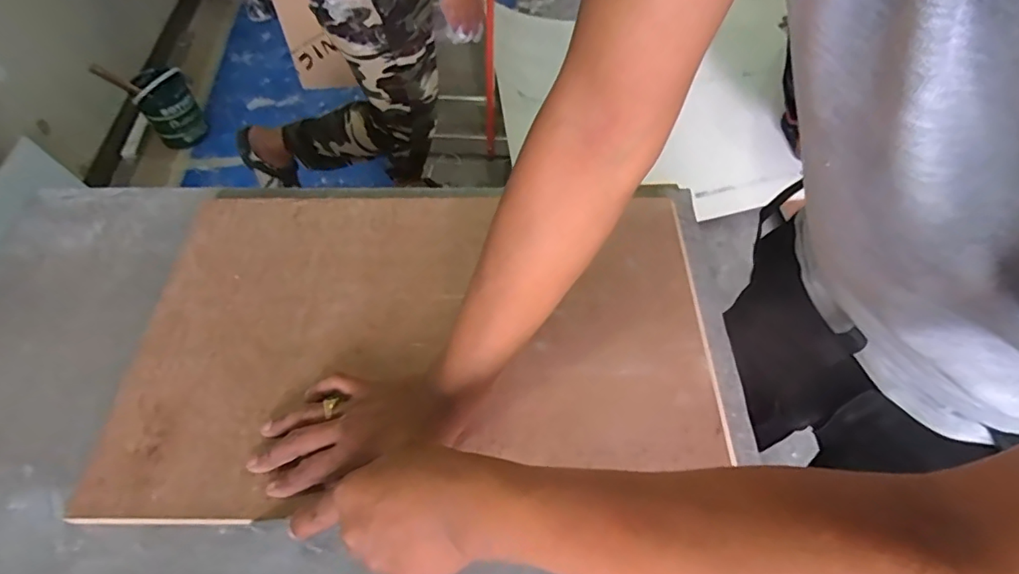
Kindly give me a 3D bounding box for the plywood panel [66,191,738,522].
[{"bbox_3d":[-0.090,0.038,0.539,0.570,0.018,0.363,0,57,2],"label":"plywood panel"}]

